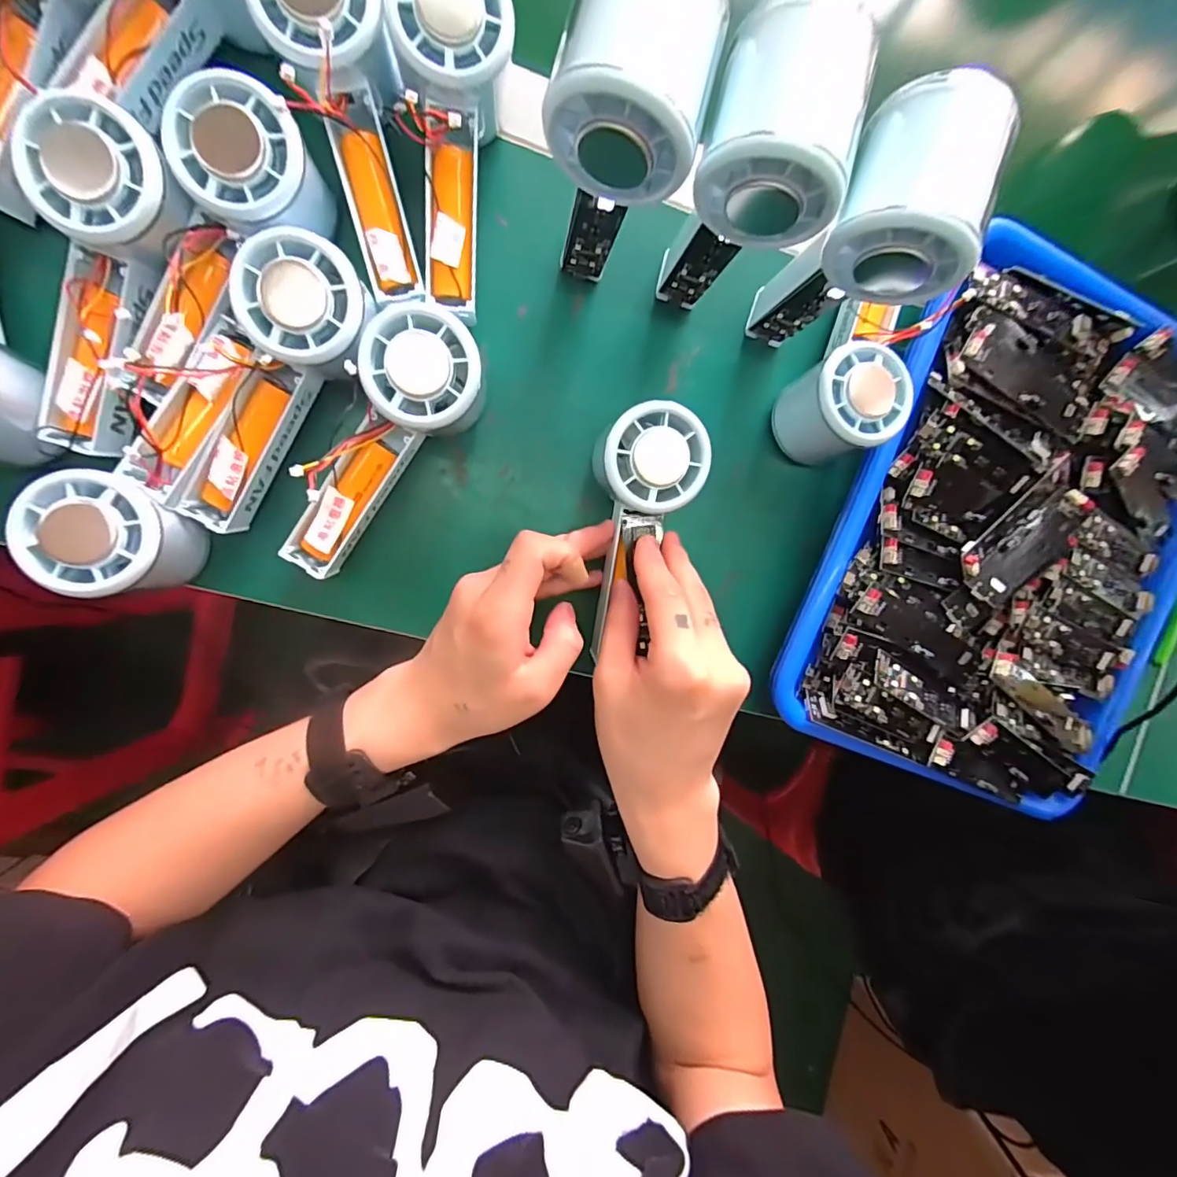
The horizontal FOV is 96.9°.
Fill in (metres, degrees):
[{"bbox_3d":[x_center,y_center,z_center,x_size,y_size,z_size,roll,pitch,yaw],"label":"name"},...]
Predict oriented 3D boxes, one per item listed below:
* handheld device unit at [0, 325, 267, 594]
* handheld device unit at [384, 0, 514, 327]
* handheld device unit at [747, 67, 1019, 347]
[{"bbox_3d":[-0.217,-0.063,0.269,0.051,0.054,0.143,24,77,-10],"label":"handheld device unit"},{"bbox_3d":[-0.071,-0.226,0.273,0.055,0.043,0.154,3,111,-9],"label":"handheld device unit"},{"bbox_3d":[0.125,-0.161,0.267,0.059,0.144,0.081,24,90,-10],"label":"handheld device unit"}]

